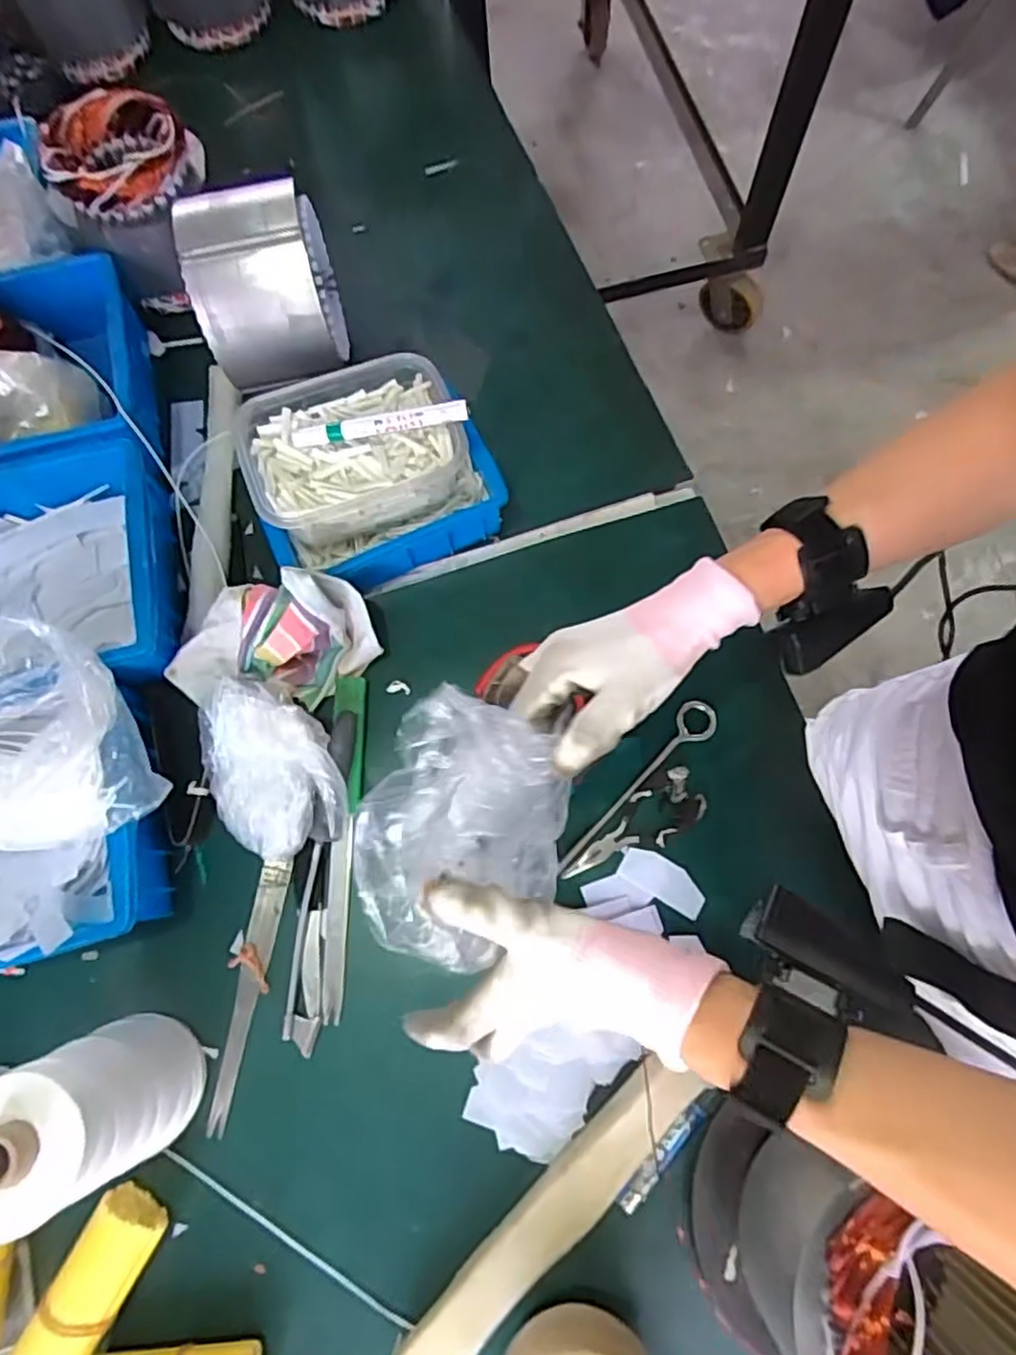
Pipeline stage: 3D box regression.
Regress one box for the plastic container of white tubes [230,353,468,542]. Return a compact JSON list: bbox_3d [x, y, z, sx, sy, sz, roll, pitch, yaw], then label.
[{"bbox_3d":[-0.126,-0.185,0.563,0.178,0.074,0.122,-24,75,-7],"label":"plastic container of white tubes"}]

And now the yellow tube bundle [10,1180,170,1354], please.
[{"bbox_3d":[-0.284,0.415,0.456,0.050,0.035,0.110,26,76,10],"label":"yellow tube bundle"}]

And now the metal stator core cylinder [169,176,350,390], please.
[{"bbox_3d":[-0.213,-0.344,0.595,0.114,0.119,0.130,-14,73,-2],"label":"metal stator core cylinder"}]

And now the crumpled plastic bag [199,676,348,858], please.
[{"bbox_3d":[-0.193,0.068,0.540,0.101,0.060,0.149,-27,74,-6],"label":"crumpled plastic bag"}]

